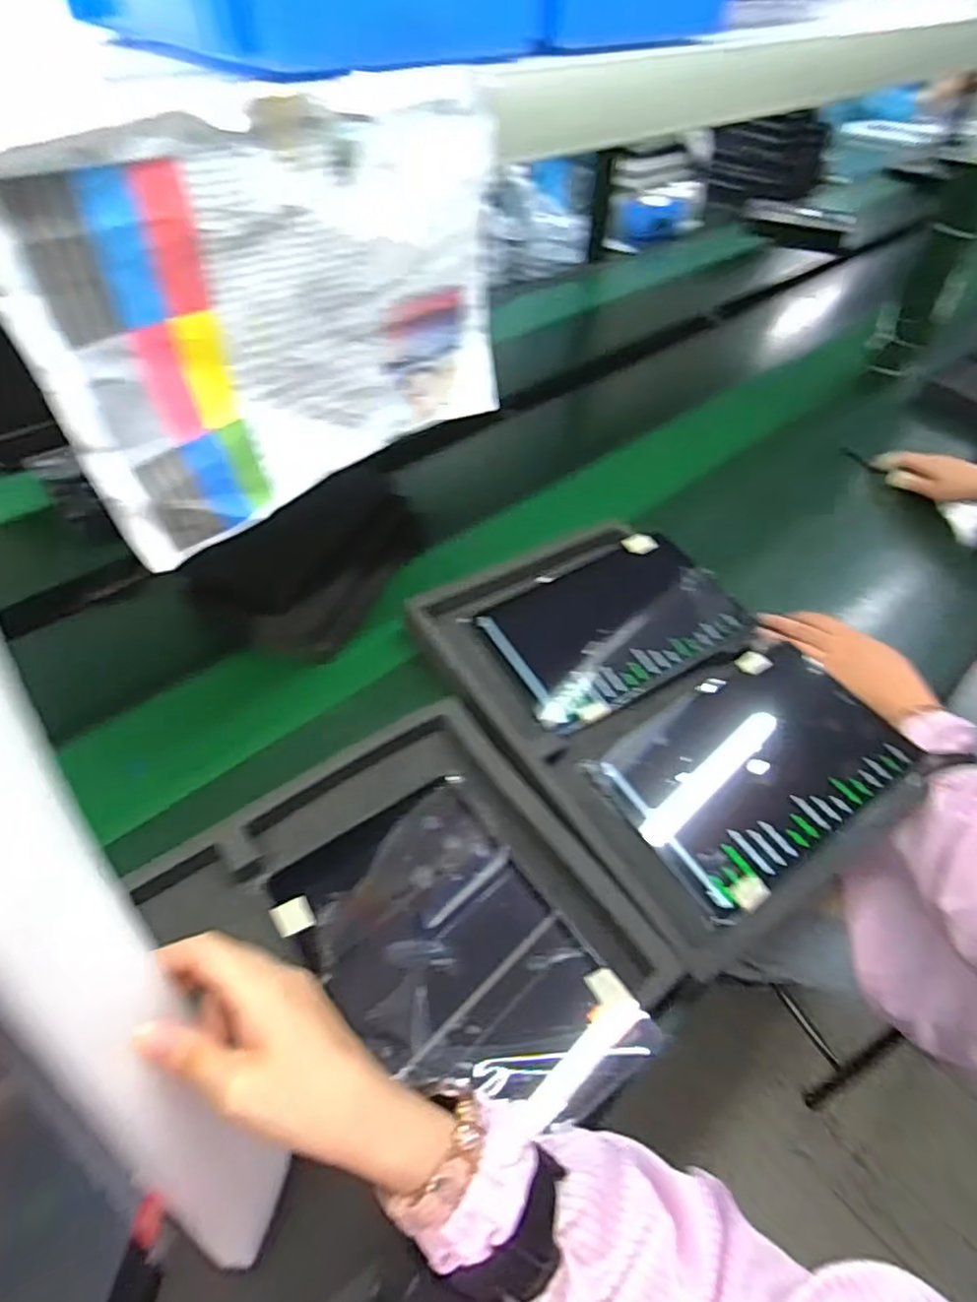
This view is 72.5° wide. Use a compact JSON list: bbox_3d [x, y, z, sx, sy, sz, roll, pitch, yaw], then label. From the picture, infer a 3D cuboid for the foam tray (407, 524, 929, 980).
[{"bbox_3d":[0.160,0.045,0.667,0.323,0.072,0.443,-25,53,-23],"label":"foam tray"}]

